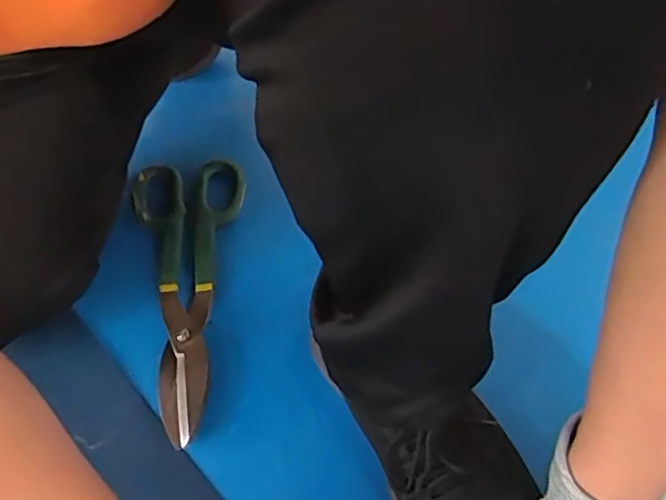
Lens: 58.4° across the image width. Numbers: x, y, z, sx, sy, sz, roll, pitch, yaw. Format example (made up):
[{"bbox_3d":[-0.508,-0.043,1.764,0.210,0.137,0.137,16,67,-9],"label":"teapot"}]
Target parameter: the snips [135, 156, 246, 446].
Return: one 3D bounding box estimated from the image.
[{"bbox_3d":[-0.133,0.034,0.558,0.105,0.031,0.284,-6,54,-7],"label":"snips"}]

